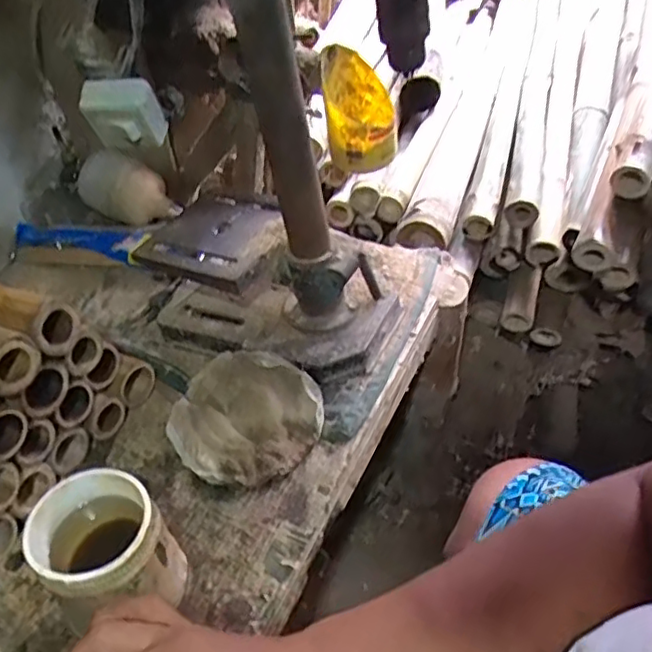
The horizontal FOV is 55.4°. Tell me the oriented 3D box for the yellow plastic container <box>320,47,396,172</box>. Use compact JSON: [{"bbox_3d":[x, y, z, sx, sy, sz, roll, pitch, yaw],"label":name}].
[{"bbox_3d":[0.044,-0.286,0.826,0.092,0.134,0.099,-2,44,6],"label":"yellow plastic container"}]

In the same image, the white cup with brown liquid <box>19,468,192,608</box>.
[{"bbox_3d":[-0.174,0.192,0.517,0.097,0.123,0.093,-4,44,4],"label":"white cup with brown liquid"}]

